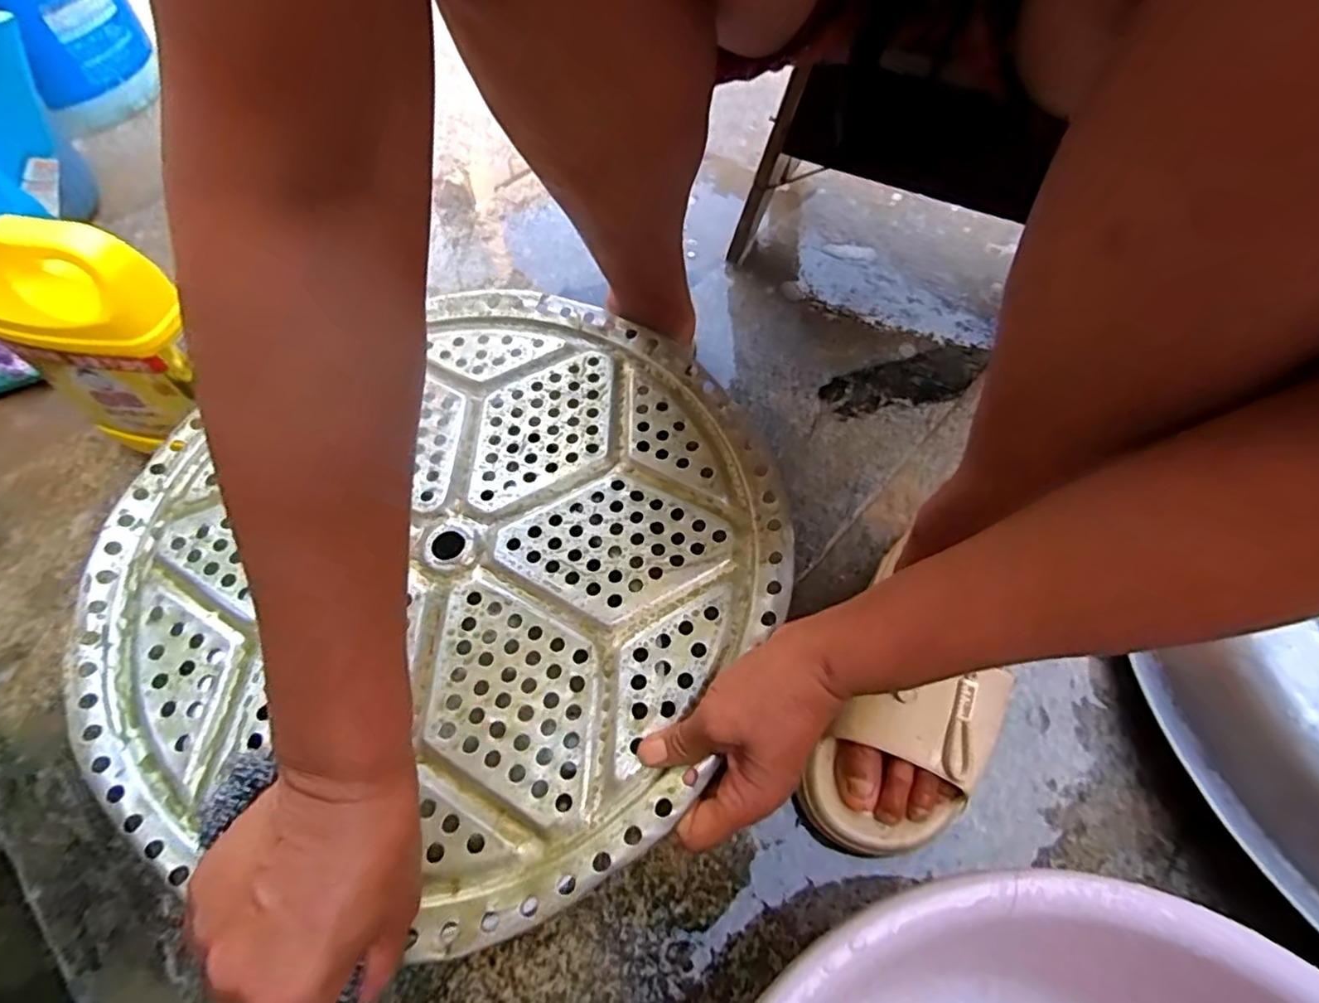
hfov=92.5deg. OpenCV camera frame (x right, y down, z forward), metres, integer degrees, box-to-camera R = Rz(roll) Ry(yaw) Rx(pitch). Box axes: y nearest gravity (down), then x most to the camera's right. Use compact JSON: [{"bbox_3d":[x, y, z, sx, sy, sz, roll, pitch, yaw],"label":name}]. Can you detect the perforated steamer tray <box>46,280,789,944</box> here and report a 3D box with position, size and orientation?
[{"bbox_3d":[-0.128,0.038,0.422,0.438,0.022,0.398,-40,67,-22],"label":"perforated steamer tray"}]

